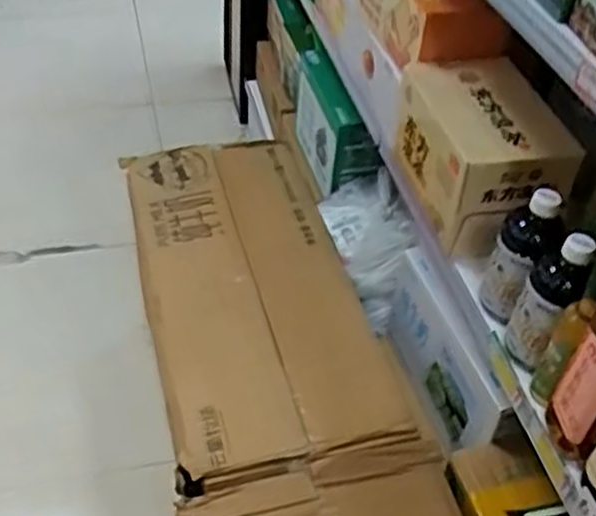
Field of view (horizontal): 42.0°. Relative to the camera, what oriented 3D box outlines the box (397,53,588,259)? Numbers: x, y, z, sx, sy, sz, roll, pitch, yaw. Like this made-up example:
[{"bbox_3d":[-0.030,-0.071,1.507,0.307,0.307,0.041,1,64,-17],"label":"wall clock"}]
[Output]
[{"bbox_3d":[0.240,-0.139,1.031,0.156,0.141,0.245,-6,45,-10],"label":"box"}]

